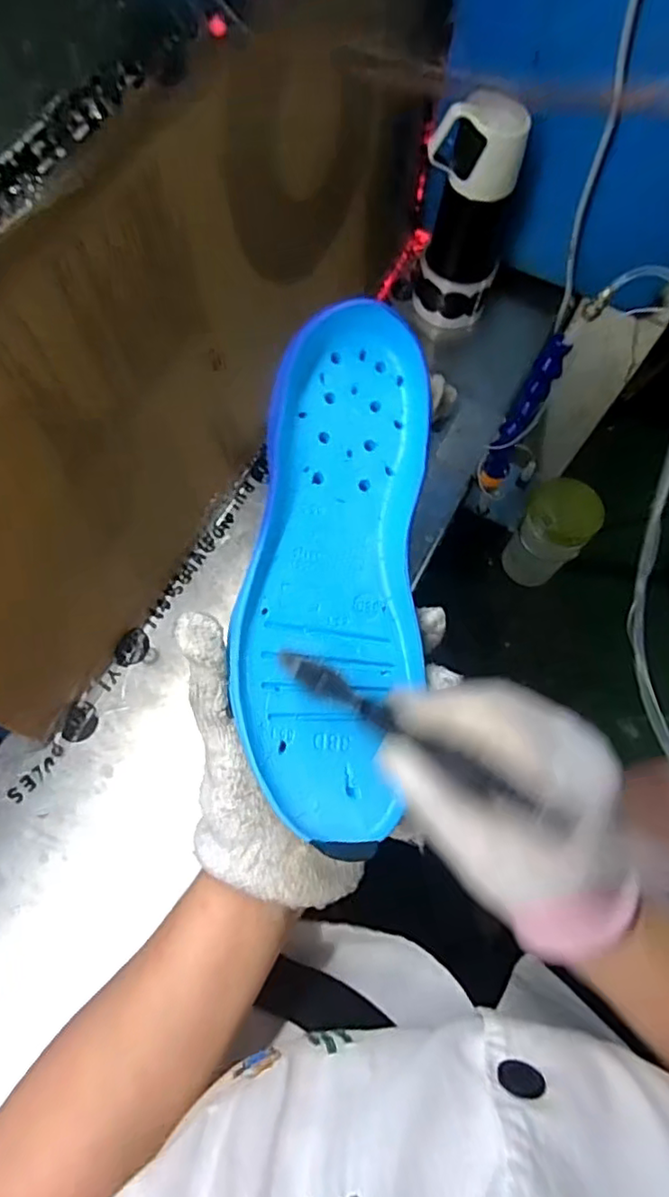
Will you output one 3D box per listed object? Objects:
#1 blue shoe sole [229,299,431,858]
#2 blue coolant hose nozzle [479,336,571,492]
[{"bbox_3d":[-0.001,-0.016,0.297,0.083,0.024,0.256,5,84,-1],"label":"blue shoe sole"},{"bbox_3d":[0.170,-0.163,0.550,0.024,0.153,0.020,29,47,8],"label":"blue coolant hose nozzle"}]

